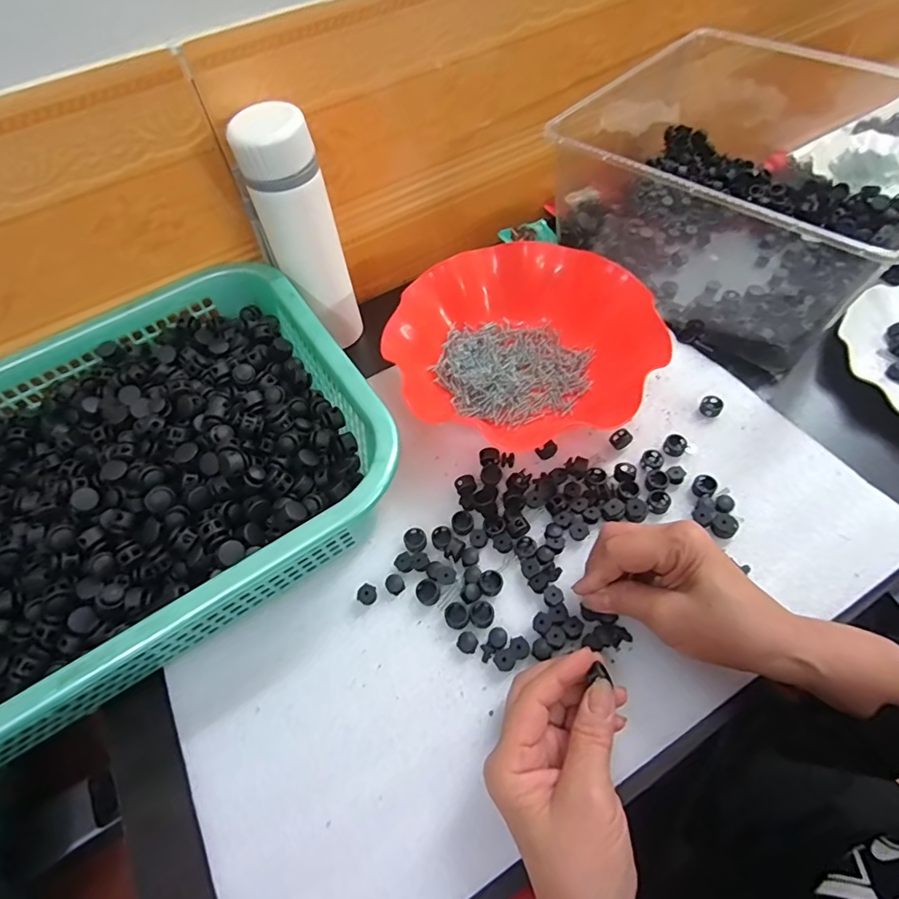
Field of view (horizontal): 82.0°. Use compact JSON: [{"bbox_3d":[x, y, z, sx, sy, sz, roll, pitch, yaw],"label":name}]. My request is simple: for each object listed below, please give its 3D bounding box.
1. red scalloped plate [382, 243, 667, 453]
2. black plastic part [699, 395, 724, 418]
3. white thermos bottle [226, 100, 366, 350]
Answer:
[{"bbox_3d":[0.062,-0.103,0.466,0.221,0.052,0.183,-8,60,-2],"label":"red scalloped plate"},{"bbox_3d":[0.225,-0.037,0.445,0.018,0.010,0.018,-1,60,2],"label":"black plastic part"},{"bbox_3d":[-0.125,-0.182,0.457,0.061,0.204,0.061,-16,60,-6],"label":"white thermos bottle"}]

